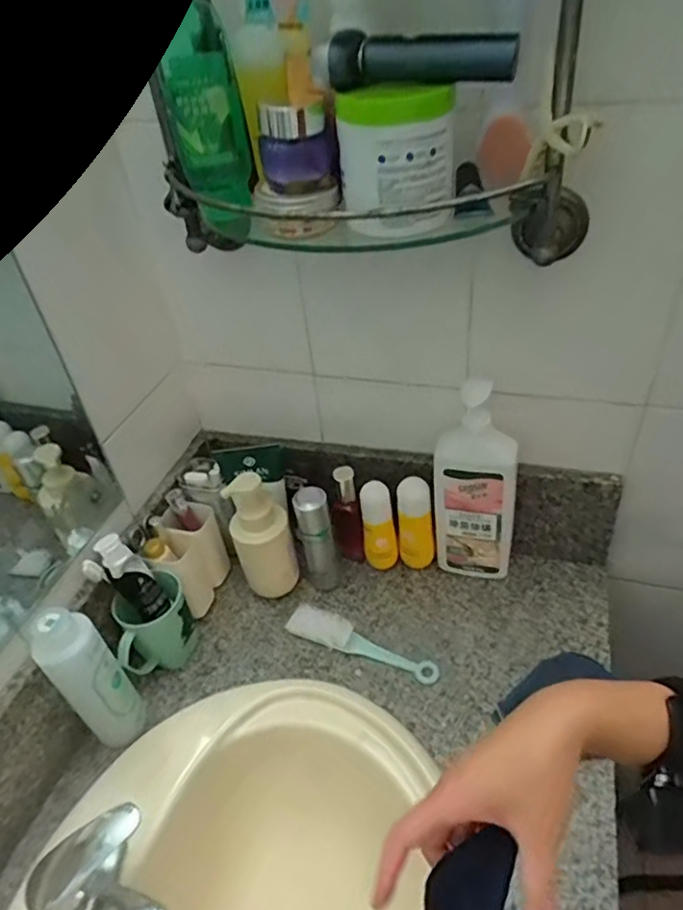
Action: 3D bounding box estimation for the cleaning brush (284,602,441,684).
[{"bbox_3d":[0.024,0.231,0.744,0.200,0.024,0.040,14,44,24],"label":"cleaning brush"}]

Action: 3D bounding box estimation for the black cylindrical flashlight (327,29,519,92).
[{"bbox_3d":[0.057,-0.281,0.420,0.128,0.035,0.032,2,41,11],"label":"black cylindrical flashlight"}]

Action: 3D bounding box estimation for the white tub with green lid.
[{"bbox_3d":[0.043,-0.227,0.460,0.087,0.094,0.080,-4,40,3],"label":"white tub with green lid"}]

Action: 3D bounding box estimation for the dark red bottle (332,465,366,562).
[{"bbox_3d":[0.013,0.081,0.817,0.046,0.149,0.034,12,43,22],"label":"dark red bottle"}]

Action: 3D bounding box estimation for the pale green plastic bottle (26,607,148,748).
[{"bbox_3d":[-0.269,0.239,0.643,0.062,0.205,0.062,-4,40,4],"label":"pale green plastic bottle"}]

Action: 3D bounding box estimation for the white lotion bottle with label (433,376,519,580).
[{"bbox_3d":[0.164,0.044,0.737,0.100,0.298,0.047,5,41,13],"label":"white lotion bottle with label"}]

